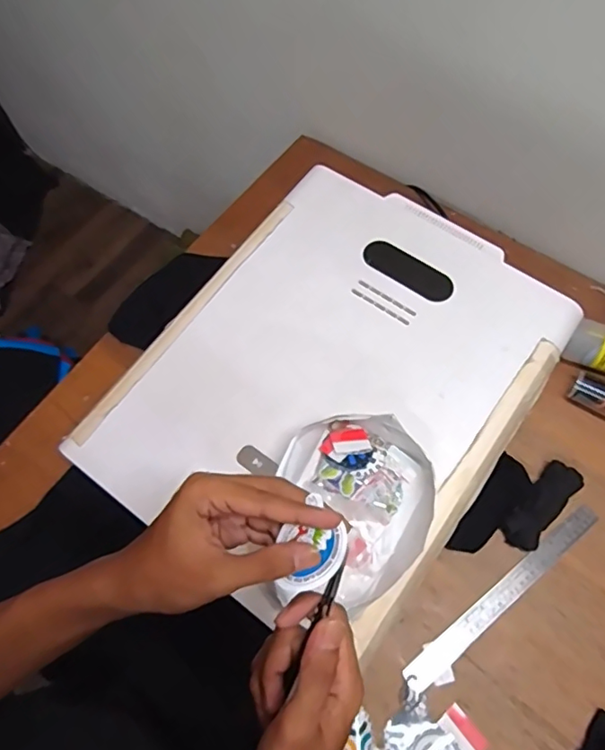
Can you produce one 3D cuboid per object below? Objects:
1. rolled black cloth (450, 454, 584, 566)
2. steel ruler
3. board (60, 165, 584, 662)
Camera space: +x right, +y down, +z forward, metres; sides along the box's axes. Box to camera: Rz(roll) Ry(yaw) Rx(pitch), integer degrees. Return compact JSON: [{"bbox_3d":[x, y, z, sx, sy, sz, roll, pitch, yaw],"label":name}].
[{"bbox_3d":[0.317,0.172,0.705,0.132,0.029,0.052,-42,72,-14],"label":"rolled black cloth"},{"bbox_3d":[0.258,0.277,0.678,0.320,0.006,0.032,-36,60,-13],"label":"steel ruler"},{"bbox_3d":[0.038,0.000,0.629,0.403,0.031,0.503,33,75,15],"label":"board"}]

